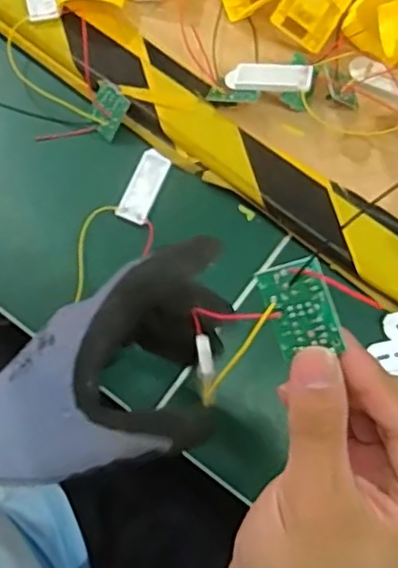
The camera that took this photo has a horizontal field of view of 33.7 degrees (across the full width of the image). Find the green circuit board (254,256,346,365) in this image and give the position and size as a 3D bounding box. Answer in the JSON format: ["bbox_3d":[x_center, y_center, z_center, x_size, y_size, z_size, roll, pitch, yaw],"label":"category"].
[{"bbox_3d":[0.035,0.009,0.233,0.025,0.004,0.033,-14,99,37],"label":"green circuit board"}]

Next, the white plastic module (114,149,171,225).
[{"bbox_3d":[-0.038,-0.068,0.456,0.020,0.012,0.054,23,76,1],"label":"white plastic module"}]

